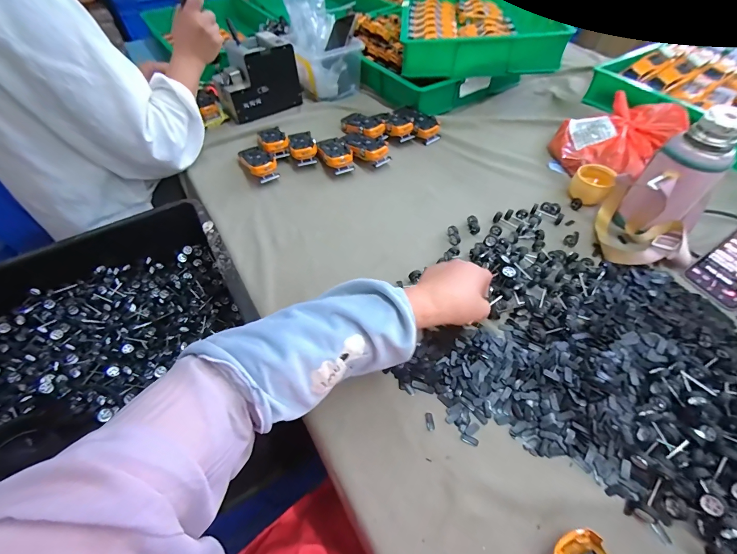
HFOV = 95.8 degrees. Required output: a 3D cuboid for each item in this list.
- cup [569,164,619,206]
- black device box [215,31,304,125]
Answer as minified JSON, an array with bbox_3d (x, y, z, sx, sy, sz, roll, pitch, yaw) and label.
[{"bbox_3d":[0.400,-0.170,0.596,0.062,0.046,0.068,26,59,21],"label":"cup"},{"bbox_3d":[-0.280,-0.496,0.828,0.188,0.136,0.109,-33,57,-21],"label":"black device box"}]

